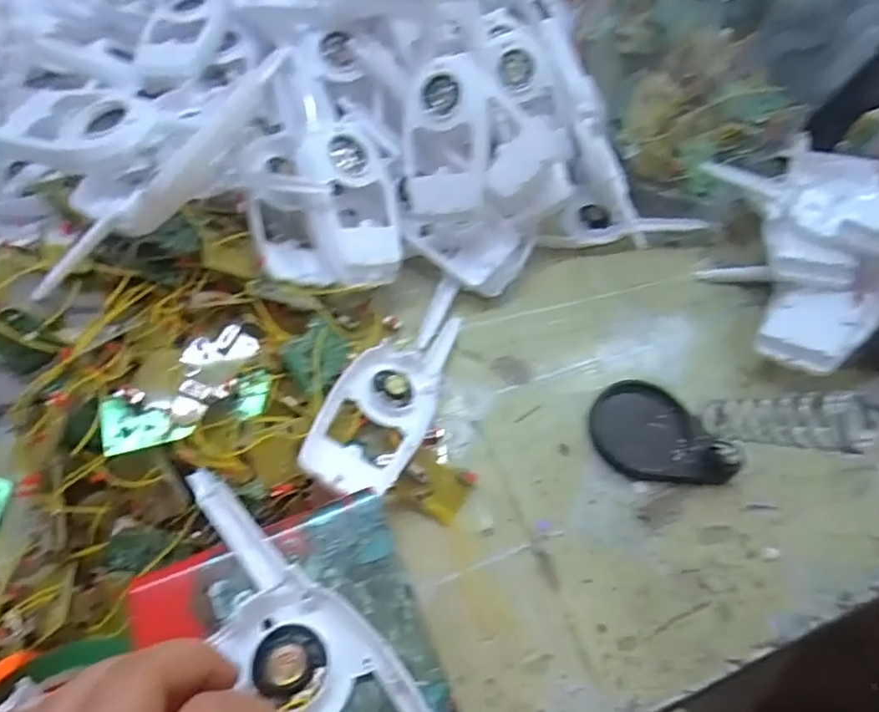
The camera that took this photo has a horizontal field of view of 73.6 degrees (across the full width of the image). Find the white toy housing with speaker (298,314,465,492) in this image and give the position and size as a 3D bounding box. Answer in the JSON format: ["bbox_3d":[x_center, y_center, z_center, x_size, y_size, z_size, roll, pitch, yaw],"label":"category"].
[{"bbox_3d":[-0.028,0.025,0.366,0.060,0.026,0.157,26,43,11],"label":"white toy housing with speaker"}]

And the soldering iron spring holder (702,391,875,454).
[{"bbox_3d":[0.176,0.032,0.302,0.029,0.075,0.023,49,59,-22],"label":"soldering iron spring holder"}]

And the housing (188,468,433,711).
[{"bbox_3d":[-0.050,0.113,0.221,0.052,0.014,0.164,-31,65,-21],"label":"housing"}]

